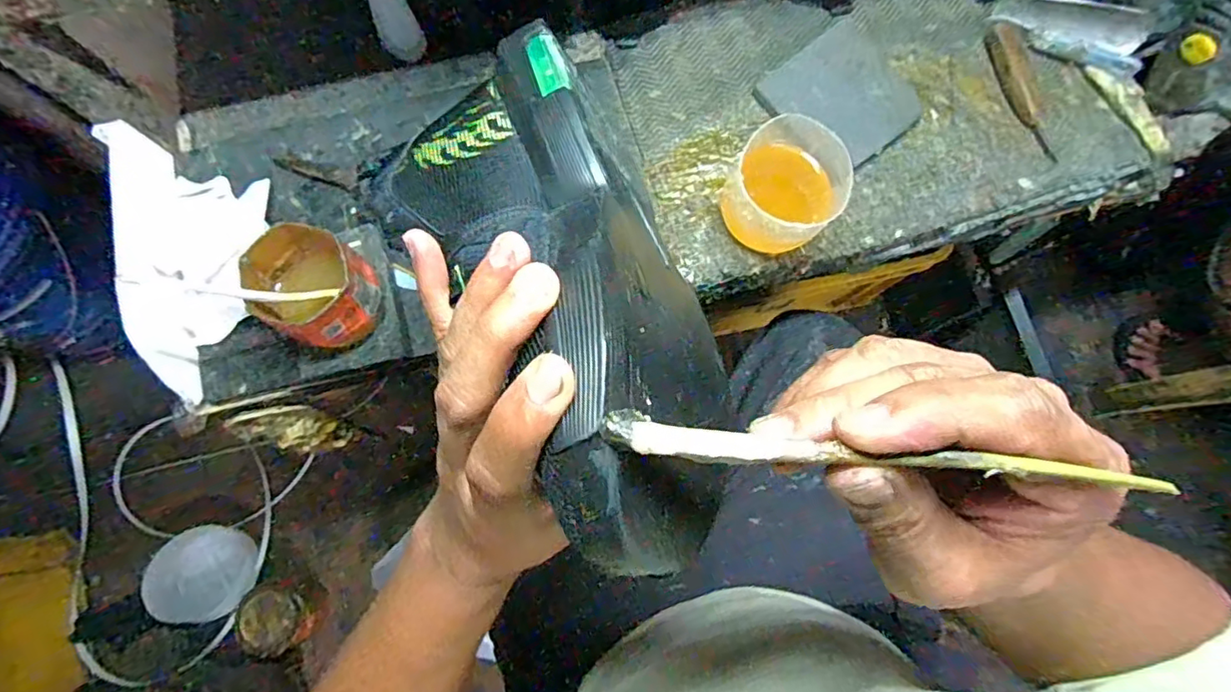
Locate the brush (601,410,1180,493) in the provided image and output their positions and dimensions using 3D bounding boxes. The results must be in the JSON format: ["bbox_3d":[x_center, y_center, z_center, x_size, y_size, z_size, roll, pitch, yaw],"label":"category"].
[{"bbox_3d":[0.066,0.028,0.151,0.138,0.008,0.011,4,78,9],"label":"brush"}]

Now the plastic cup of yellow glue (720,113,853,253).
[{"bbox_3d":[0.144,-0.134,0.494,0.099,0.058,0.092,0,78,-1],"label":"plastic cup of yellow glue"}]

